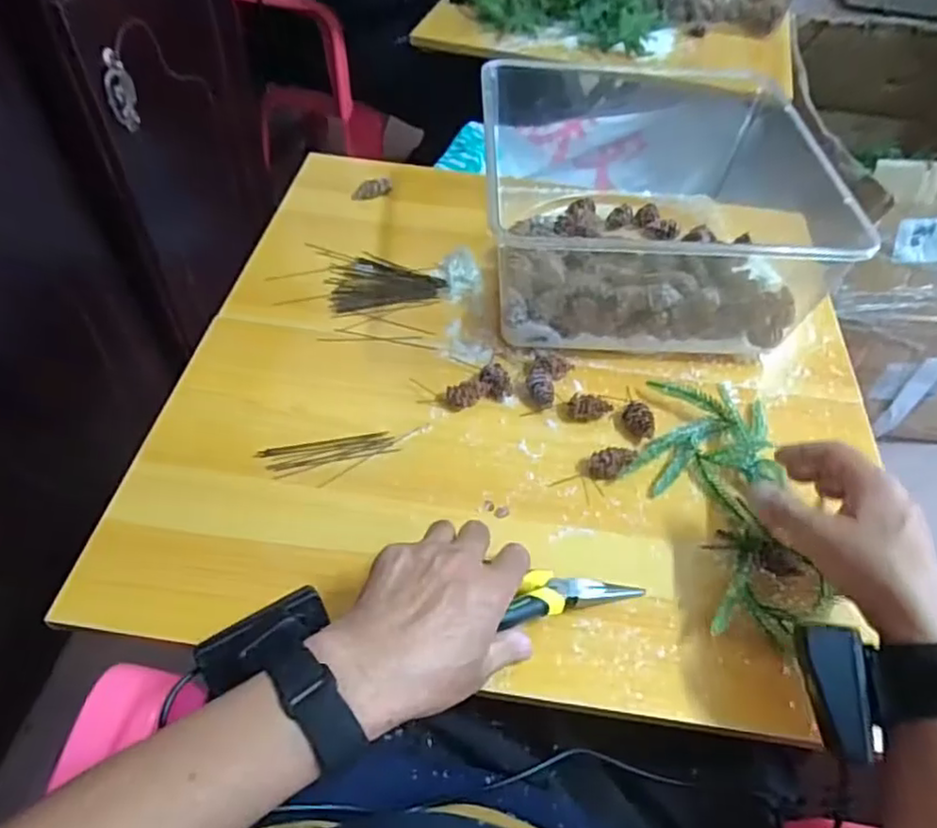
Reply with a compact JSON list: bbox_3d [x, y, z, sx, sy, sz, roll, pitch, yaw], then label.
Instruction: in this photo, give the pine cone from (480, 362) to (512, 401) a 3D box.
[{"bbox_3d":[0.024,-0.028,0.560,0.021,0.019,0.027,-30,58,-25],"label":"pine cone"}]

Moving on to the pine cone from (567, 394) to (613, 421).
[{"bbox_3d":[0.102,-0.006,0.546,0.034,0.017,0.018,-13,53,-14],"label":"pine cone"}]

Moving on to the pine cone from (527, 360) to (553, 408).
[{"bbox_3d":[0.062,-0.028,0.562,0.021,0.017,0.046,1,63,-3],"label":"pine cone"}]

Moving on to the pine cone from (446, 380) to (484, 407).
[{"bbox_3d":[-0.002,-0.017,0.556,0.031,0.014,0.018,-19,54,-18],"label":"pine cone"}]

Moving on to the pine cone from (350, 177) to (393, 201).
[{"bbox_3d":[-0.110,-0.254,0.734,0.046,0.014,0.021,-20,53,-1],"label":"pine cone"}]

